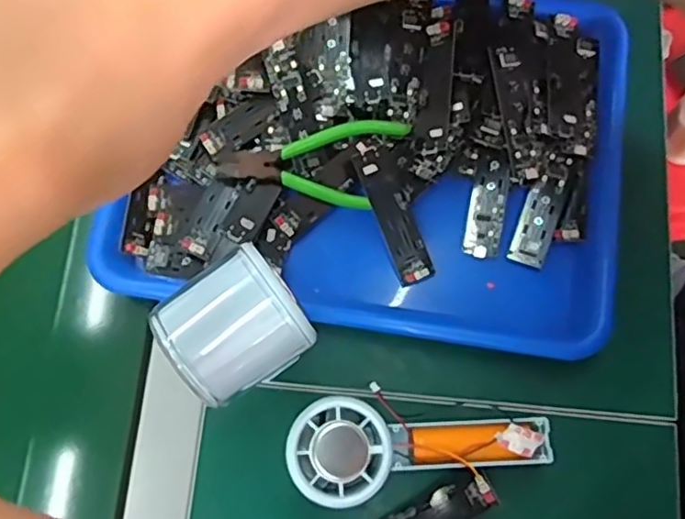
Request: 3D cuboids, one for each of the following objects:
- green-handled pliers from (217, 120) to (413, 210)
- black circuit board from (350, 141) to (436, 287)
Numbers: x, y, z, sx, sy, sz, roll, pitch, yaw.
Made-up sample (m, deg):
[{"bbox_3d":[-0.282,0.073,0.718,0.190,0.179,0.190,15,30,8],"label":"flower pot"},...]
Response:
[{"bbox_3d":[-0.020,-0.070,0.420,0.116,0.016,0.056,11,75,5],"label":"green-handled pliers"},{"bbox_3d":[0.032,-0.028,0.414,0.023,0.007,0.092,-24,91,-5],"label":"black circuit board"}]

